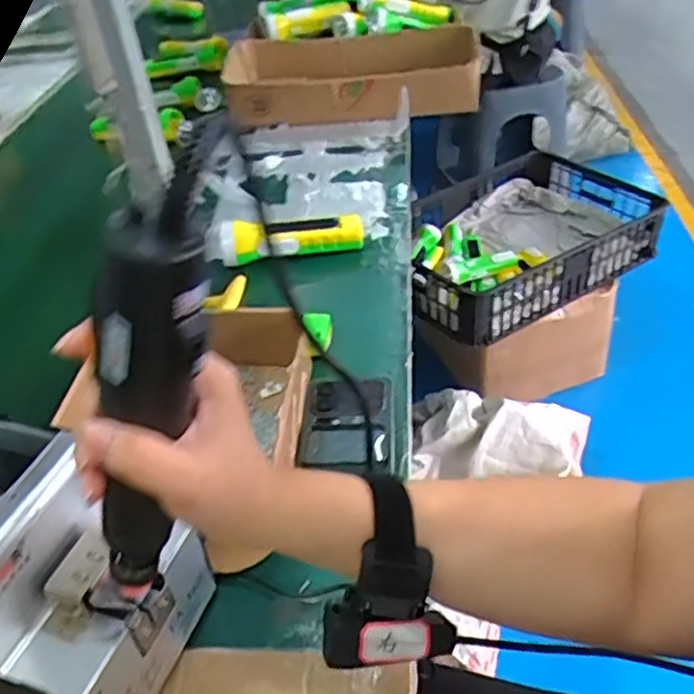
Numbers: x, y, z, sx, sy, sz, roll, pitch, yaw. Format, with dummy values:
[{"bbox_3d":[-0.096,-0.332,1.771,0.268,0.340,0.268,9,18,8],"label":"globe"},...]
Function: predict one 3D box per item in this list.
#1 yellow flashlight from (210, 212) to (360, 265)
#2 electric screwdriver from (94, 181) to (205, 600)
[{"bbox_3d":[-0.074,-0.131,0.830,0.187,0.049,0.048,-8,39,-2],"label":"yellow flashlight"},{"bbox_3d":[-0.093,0.050,0.324,0.036,0.273,0.030,18,42,0],"label":"electric screwdriver"}]

